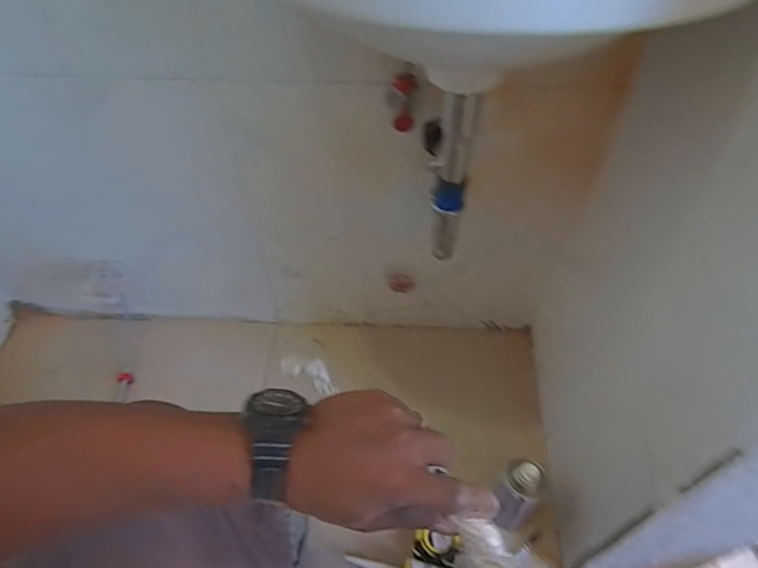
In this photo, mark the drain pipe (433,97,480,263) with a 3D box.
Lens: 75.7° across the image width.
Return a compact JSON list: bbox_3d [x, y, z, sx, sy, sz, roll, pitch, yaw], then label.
[{"bbox_3d":[0.088,-0.114,0.587,0.038,0.245,0.036,5,49,6],"label":"drain pipe"}]

